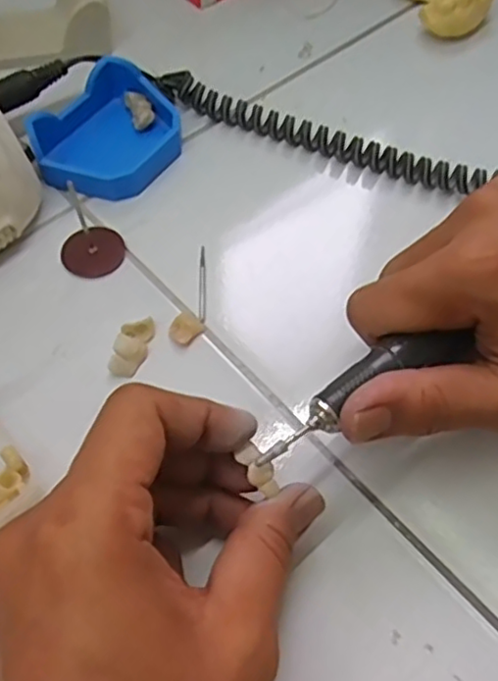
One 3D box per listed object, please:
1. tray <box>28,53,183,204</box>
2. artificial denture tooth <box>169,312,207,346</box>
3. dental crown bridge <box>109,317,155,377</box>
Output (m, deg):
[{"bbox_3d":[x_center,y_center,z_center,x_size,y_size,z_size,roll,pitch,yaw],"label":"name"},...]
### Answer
[{"bbox_3d":[-0.071,-0.109,0.340,0.067,0.021,0.083,28,62,15],"label":"tray"},{"bbox_3d":[-0.029,-0.006,0.292,0.013,0.008,0.016,39,65,20],"label":"artificial denture tooth"},{"bbox_3d":[-0.052,0.002,0.286,0.014,0.010,0.029,10,59,5],"label":"dental crown bridge"}]

